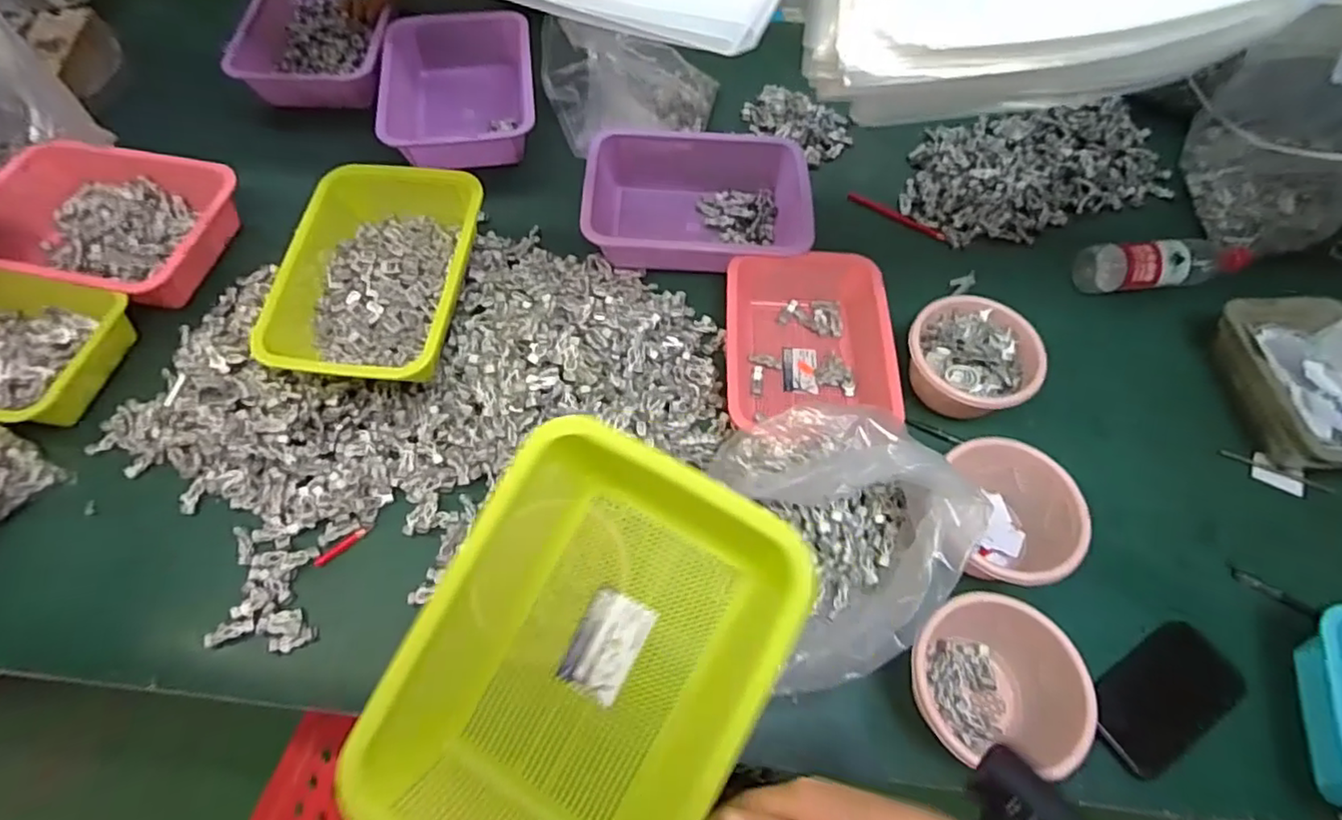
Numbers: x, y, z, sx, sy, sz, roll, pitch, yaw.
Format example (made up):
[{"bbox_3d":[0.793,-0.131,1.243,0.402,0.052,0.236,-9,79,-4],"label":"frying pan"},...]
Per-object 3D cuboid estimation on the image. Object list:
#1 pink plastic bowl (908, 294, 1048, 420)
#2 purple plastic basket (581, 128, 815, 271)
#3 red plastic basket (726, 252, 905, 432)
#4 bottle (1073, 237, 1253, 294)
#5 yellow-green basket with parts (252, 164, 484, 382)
[{"bbox_3d":[0.362,-0.062,0.759,0.149,0.067,0.137,1,62,-1],"label":"pink plastic bowl"},{"bbox_3d":[0.035,-0.303,0.886,0.296,0.082,0.225,0,62,-2],"label":"purple plastic basket"},{"bbox_3d":[0.166,-0.072,0.779,0.197,0.079,0.272,2,62,0],"label":"red plastic basket"},{"bbox_3d":[0.678,-0.197,0.856,0.222,0.054,0.073,2,62,0],"label":"bottle"},{"bbox_3d":[-0.323,-0.159,0.703,0.197,0.068,0.274,5,62,1],"label":"yellow-green basket with parts"}]

